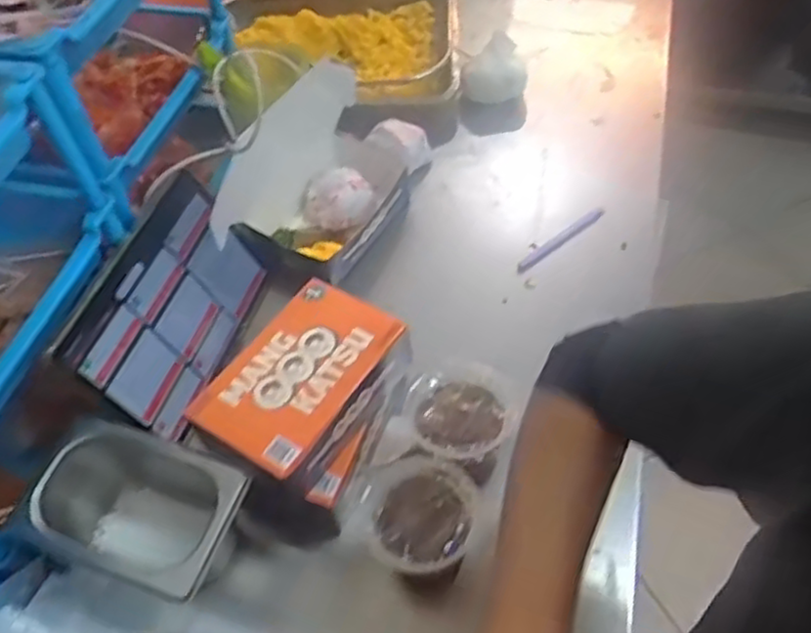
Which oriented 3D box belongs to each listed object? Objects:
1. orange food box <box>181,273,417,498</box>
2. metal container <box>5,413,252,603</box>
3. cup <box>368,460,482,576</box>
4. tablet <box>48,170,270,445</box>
[{"bbox_3d":[-0.087,0.057,0.626,0.130,0.062,0.166,26,59,24],"label":"orange food box"},{"bbox_3d":[-0.218,0.166,0.606,0.164,0.100,0.104,13,54,16],"label":"metal container"},{"bbox_3d":[0.014,0.150,0.546,0.078,0.033,0.087,6,53,11],"label":"cup"},{"bbox_3d":[-0.225,-0.012,0.715,0.015,0.156,0.237,-5,49,30],"label":"tablet"}]

